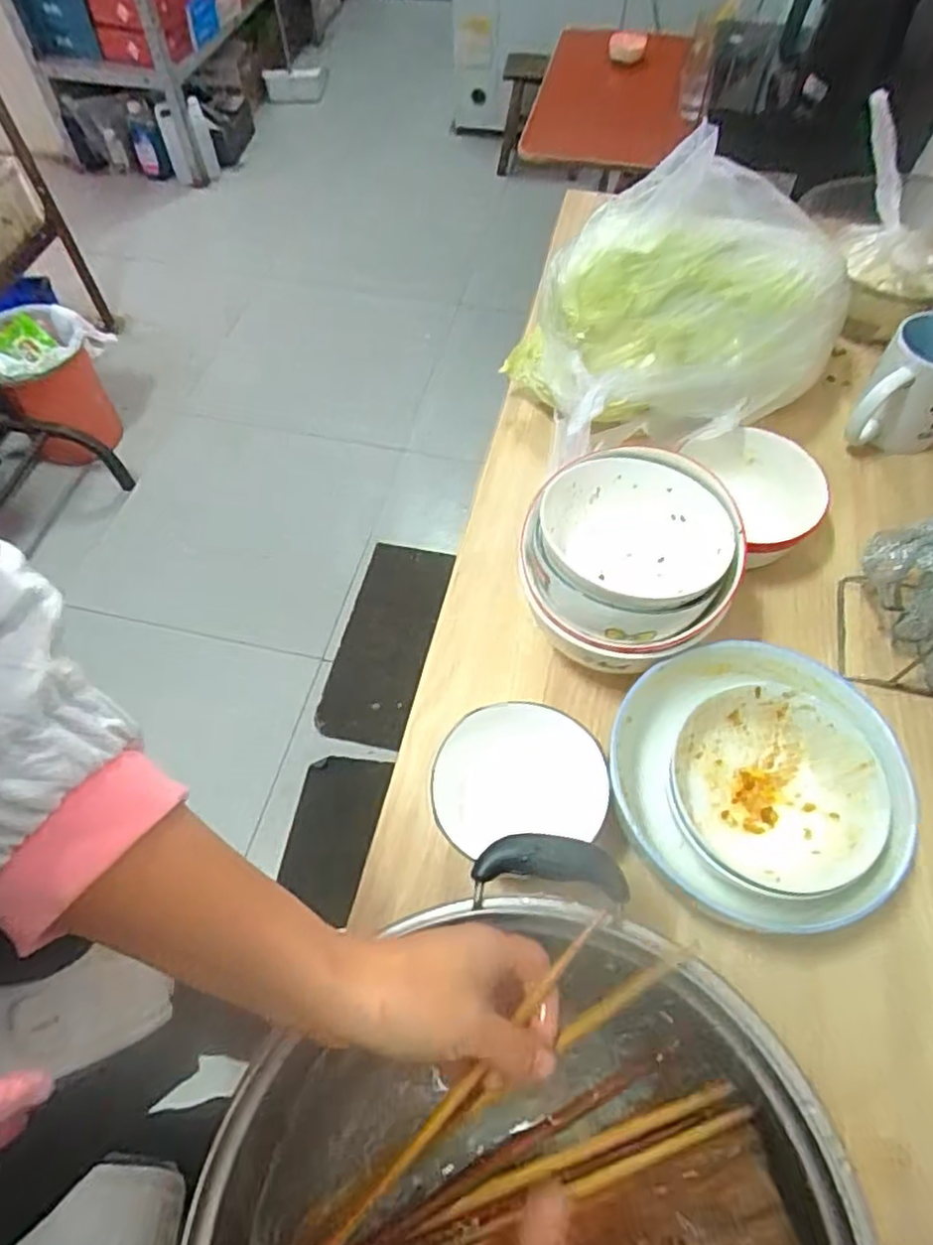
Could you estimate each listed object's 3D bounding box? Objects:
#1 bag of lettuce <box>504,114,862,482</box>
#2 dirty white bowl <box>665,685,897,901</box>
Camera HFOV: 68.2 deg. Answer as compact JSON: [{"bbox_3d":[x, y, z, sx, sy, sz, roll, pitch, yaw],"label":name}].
[{"bbox_3d":[0.191,-0.272,0.609,0.300,0.146,0.216,-19,60,-10],"label":"bag of lettuce"},{"bbox_3d":[0.189,0.106,0.432,0.116,0.046,0.124,-1,59,1],"label":"dirty white bowl"}]

